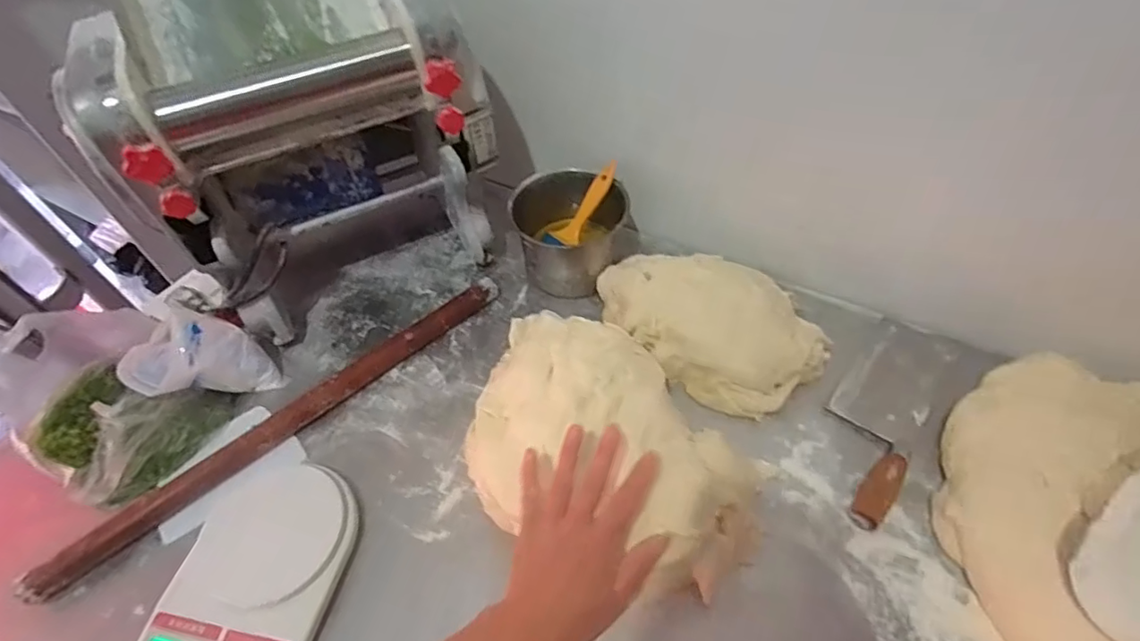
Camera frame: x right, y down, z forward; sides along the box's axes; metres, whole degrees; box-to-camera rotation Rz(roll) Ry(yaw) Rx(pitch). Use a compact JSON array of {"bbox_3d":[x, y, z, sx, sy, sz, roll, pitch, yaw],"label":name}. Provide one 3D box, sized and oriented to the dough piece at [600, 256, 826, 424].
[{"bbox_3d":[0.169,-0.003,0.683,0.169,0.066,0.258,-37,58,-22],"label":"dough piece"}]

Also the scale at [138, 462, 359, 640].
[{"bbox_3d":[-0.301,0.252,0.542,0.155,0.041,0.212,7,53,11],"label":"scale"}]

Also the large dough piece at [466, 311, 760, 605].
[{"bbox_3d":[0.045,0.125,0.552,0.289,0.117,0.201,14,54,15],"label":"large dough piece"}]

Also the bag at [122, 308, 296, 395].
[{"bbox_3d":[-0.427,0.052,0.646,0.068,0.145,0.119,28,59,24],"label":"bag"}]

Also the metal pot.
[{"bbox_3d":[0.001,-0.117,0.760,0.147,0.114,0.145,-3,52,3],"label":"metal pot"}]

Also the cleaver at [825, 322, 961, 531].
[{"bbox_3d":[0.354,0.088,0.623,0.092,0.023,0.294,30,60,25],"label":"cleaver"}]

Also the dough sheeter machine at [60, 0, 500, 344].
[{"bbox_3d":[-0.326,-0.263,0.692,0.344,0.452,0.377,-26,54,-15],"label":"dough sheeter machine"}]

